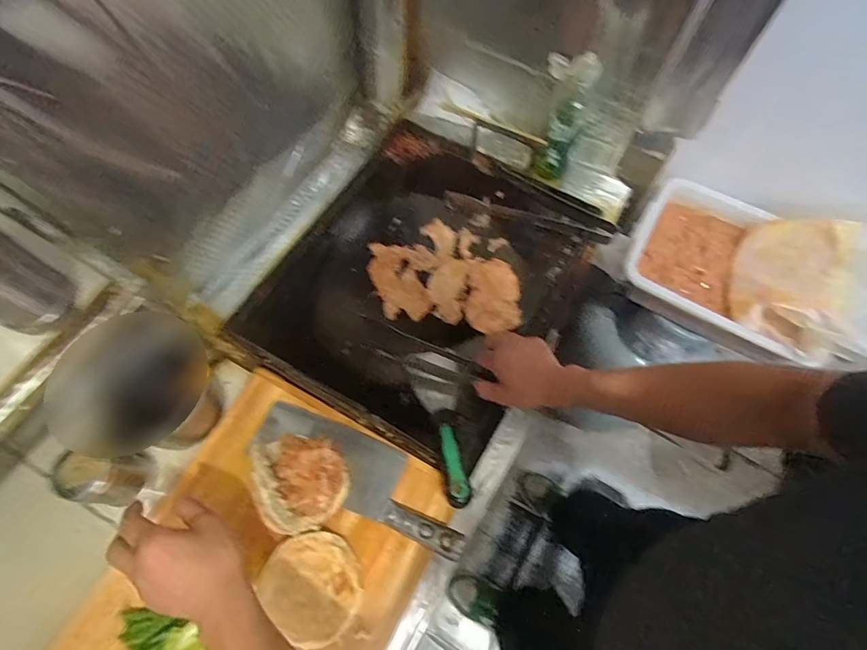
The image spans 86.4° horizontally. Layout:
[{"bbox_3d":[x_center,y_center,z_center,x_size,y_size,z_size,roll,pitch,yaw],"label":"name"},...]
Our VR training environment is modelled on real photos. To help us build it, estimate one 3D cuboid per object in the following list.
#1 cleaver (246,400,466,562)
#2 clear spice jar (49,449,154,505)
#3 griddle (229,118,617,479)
[{"bbox_3d":[-0.096,0.188,0.598,0.308,0.027,0.088,24,67,9],"label":"cleaver"},{"bbox_3d":[-0.400,0.182,0.564,0.058,0.120,0.063,1,65,-2],"label":"clear spice jar"},{"bbox_3d":[-0.008,-0.083,0.745,0.436,0.052,0.515,30,68,11],"label":"griddle"}]

